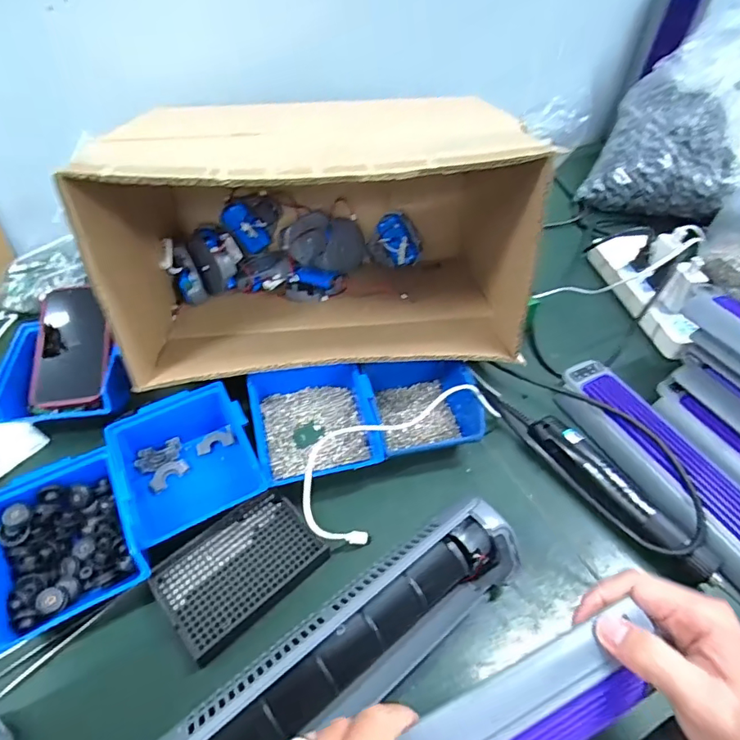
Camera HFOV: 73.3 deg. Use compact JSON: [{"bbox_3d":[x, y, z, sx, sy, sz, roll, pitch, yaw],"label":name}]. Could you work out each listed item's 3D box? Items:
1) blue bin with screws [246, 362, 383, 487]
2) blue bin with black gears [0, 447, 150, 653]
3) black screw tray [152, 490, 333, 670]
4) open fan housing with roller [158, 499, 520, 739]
[{"bbox_3d":[-0.057,0.049,0.518,0.117,0.055,0.140,-12,49,-11],"label":"blue bin with screws"},{"bbox_3d":[-0.265,0.149,0.434,0.117,0.061,0.139,-23,52,-20],"label":"blue bin with black gears"},{"bbox_3d":[-0.115,0.173,0.443,0.133,0.015,0.092,-34,57,-27],"label":"black screw tray"},{"bbox_3d":[-0.014,0.208,0.368,0.302,0.079,0.068,-31,55,-26],"label":"open fan housing with roller"}]

